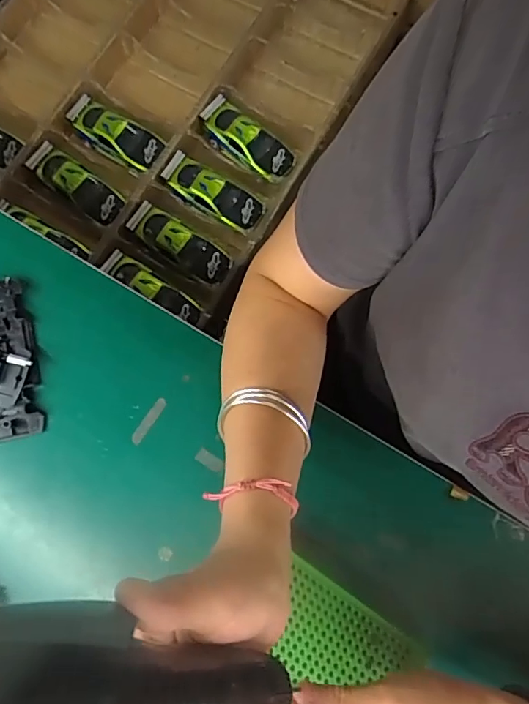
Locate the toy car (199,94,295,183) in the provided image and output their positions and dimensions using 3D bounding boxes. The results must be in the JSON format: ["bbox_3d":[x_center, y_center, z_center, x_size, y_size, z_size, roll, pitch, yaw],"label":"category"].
[{"bbox_3d":[-0.021,-0.267,0.616,0.131,0.031,0.055,36,80,7],"label":"toy car"}]

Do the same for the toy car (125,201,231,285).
[{"bbox_3d":[-0.099,-0.131,0.592,0.131,0.032,0.049,36,80,7],"label":"toy car"}]

